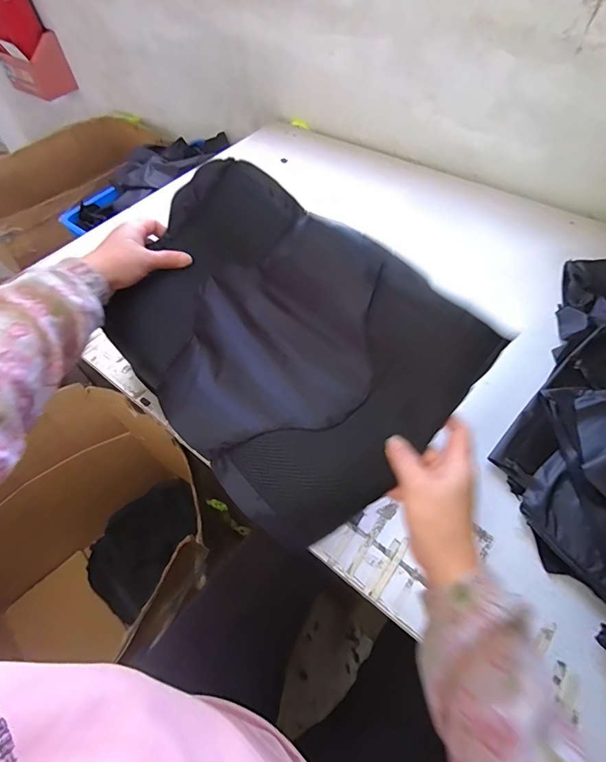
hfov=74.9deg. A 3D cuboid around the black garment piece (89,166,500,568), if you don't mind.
[{"bbox_3d":[-0.043,-0.056,0.429,0.395,0.040,0.270,42,91,21],"label":"black garment piece"}]

